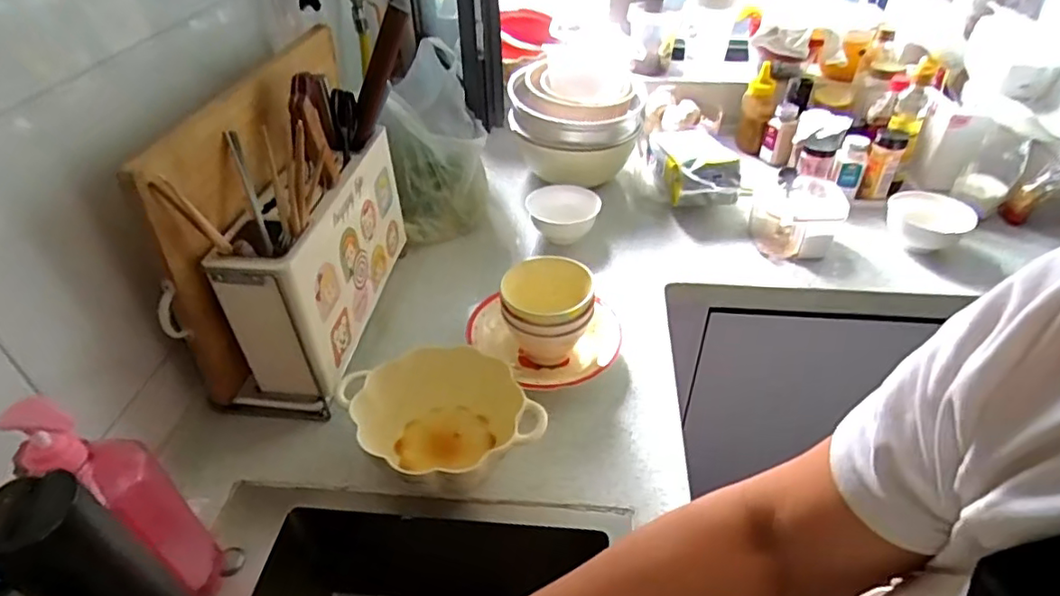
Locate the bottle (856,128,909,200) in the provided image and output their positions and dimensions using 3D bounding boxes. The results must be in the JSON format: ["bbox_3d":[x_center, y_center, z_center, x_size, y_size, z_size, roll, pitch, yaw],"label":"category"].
[{"bbox_3d":[0.639,-0.241,1.090,0.053,0.116,0.055,21,44,25],"label":"bottle"}]

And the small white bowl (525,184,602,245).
[{"bbox_3d":[0.059,-0.141,1.058,0.128,0.068,0.116,-1,39,0],"label":"small white bowl"}]

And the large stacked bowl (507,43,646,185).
[{"bbox_3d":[0.087,-0.336,1.166,0.233,0.188,0.216,-1,39,1],"label":"large stacked bowl"}]

